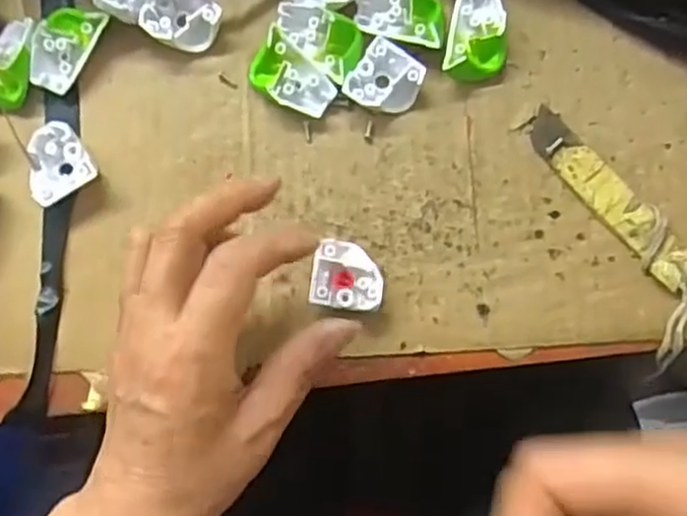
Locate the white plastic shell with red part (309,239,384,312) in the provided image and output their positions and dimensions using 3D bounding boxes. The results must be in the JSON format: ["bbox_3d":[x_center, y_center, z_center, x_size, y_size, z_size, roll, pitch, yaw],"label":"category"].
[{"bbox_3d":[0.002,0.008,0.333,0.031,0.009,0.031,7,81,3],"label":"white plastic shell with red part"}]

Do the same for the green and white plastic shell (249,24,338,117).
[{"bbox_3d":[-0.025,-0.085,0.349,0.026,0.016,0.041,-44,83,-5],"label":"green and white plastic shell"}]

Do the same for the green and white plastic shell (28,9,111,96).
[{"bbox_3d":[-0.135,-0.101,0.353,0.025,0.015,0.042,23,82,5],"label":"green and white plastic shell"}]

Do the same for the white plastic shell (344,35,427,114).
[{"bbox_3d":[0.020,-0.084,0.349,0.030,0.015,0.031,37,84,7],"label":"white plastic shell"}]

